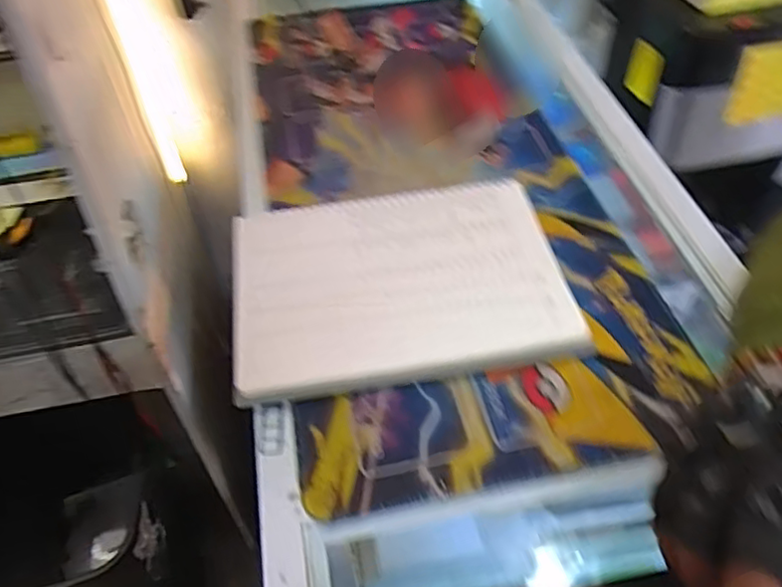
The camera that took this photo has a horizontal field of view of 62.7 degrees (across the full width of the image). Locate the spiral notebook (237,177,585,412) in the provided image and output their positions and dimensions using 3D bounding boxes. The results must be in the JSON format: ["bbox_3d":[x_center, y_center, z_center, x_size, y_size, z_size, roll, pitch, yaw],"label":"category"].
[{"bbox_3d":[0.007,-0.015,0.523,0.261,0.013,0.198,-8,49,-4],"label":"spiral notebook"}]

